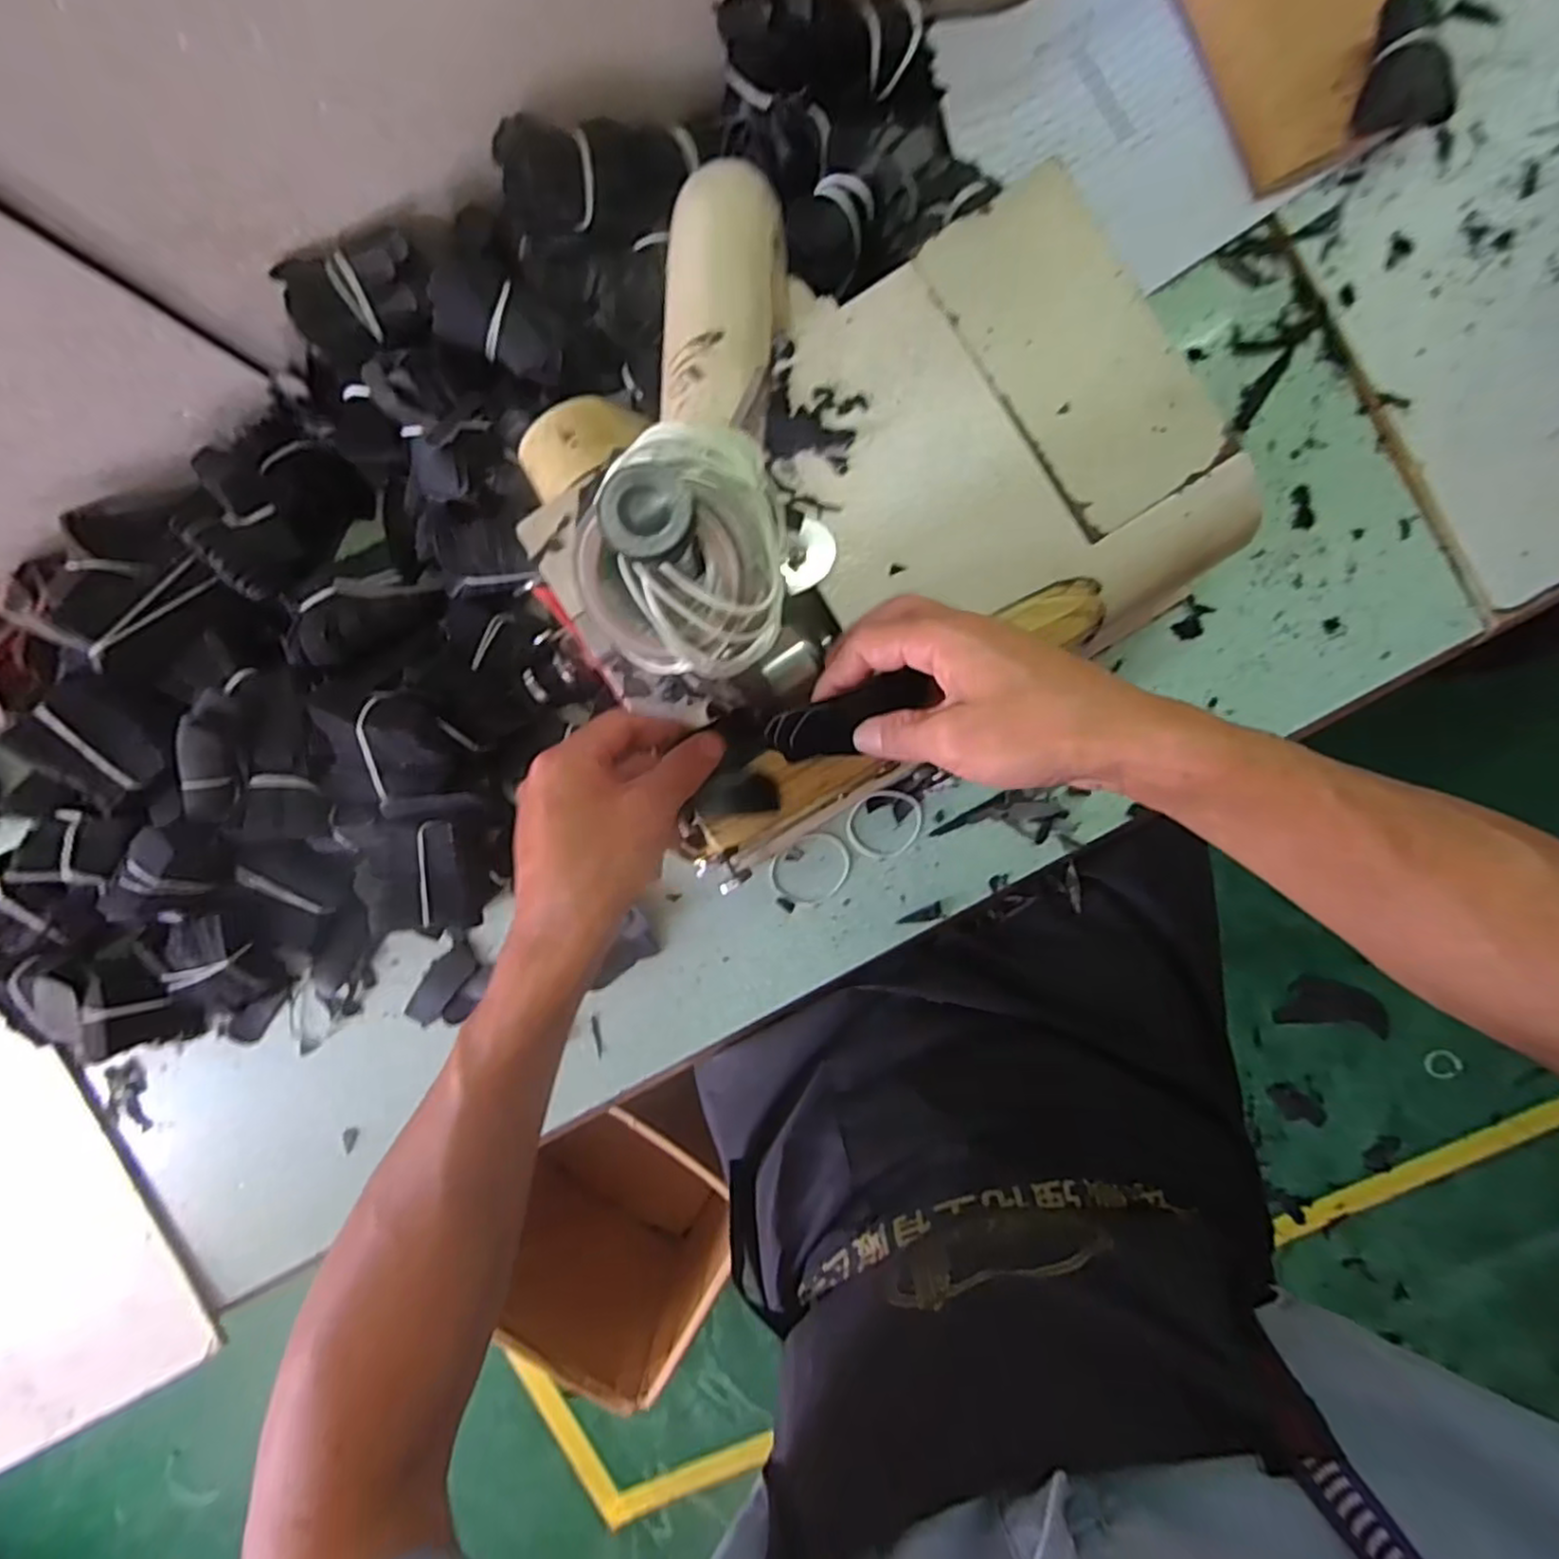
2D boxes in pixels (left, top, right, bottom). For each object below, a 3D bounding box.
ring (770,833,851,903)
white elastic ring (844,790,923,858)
[{"bbox_3d":[0.023,0.065,0.526,0.058,0.004,0.050,-6,92,2],"label":"ring"},{"bbox_3d":[0.076,0.033,0.523,0.054,0.004,0.048,-7,92,2],"label":"white elastic ring"}]

